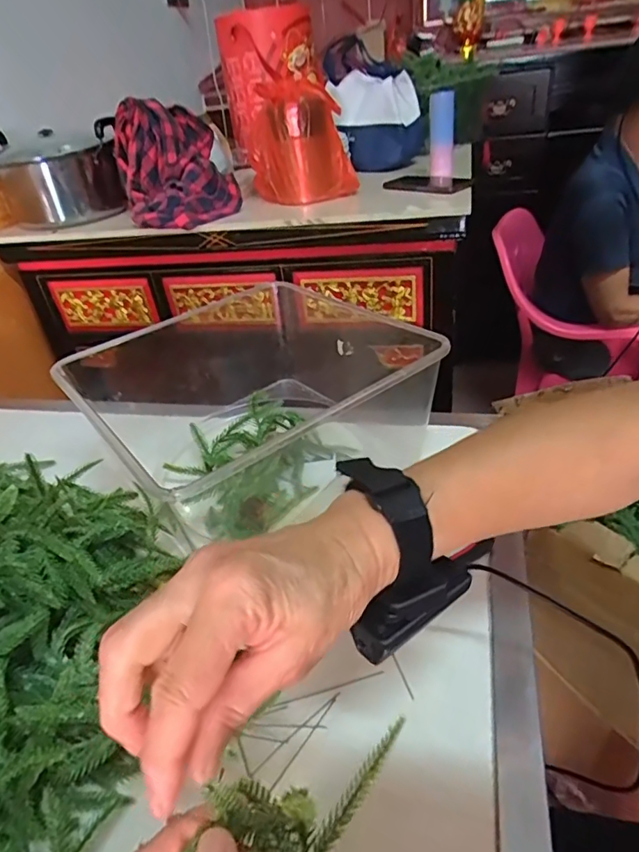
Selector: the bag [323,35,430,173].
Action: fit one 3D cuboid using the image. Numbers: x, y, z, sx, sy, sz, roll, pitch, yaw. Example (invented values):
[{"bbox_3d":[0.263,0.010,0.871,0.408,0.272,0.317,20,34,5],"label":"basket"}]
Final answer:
[{"bbox_3d":[0.125,-0.699,1.165,0.235,0.238,0.122,9,38,21],"label":"bag"}]

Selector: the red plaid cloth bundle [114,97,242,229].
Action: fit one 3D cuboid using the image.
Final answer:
[{"bbox_3d":[-0.285,-0.515,1.024,0.200,0.184,0.263,-16,36,-13],"label":"red plaid cloth bundle"}]

